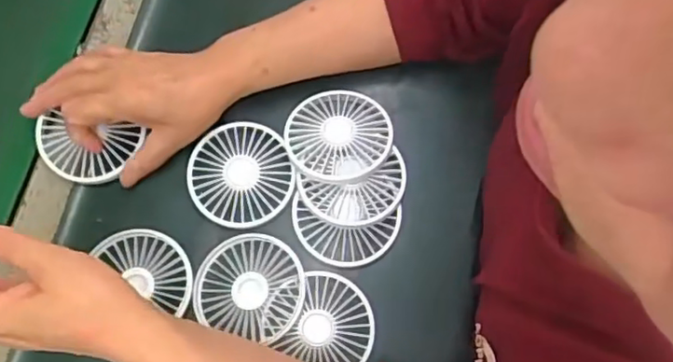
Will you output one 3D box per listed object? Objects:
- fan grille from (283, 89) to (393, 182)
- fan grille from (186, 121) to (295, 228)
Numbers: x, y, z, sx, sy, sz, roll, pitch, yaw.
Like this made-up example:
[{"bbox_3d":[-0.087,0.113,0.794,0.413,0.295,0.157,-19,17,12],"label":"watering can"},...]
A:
[{"bbox_3d":[0.001,-0.039,0.495,0.083,0.021,0.083,0,76,0],"label":"fan grille"},{"bbox_3d":[-0.079,-0.005,0.498,0.084,0.009,0.084,0,76,0],"label":"fan grille"}]

